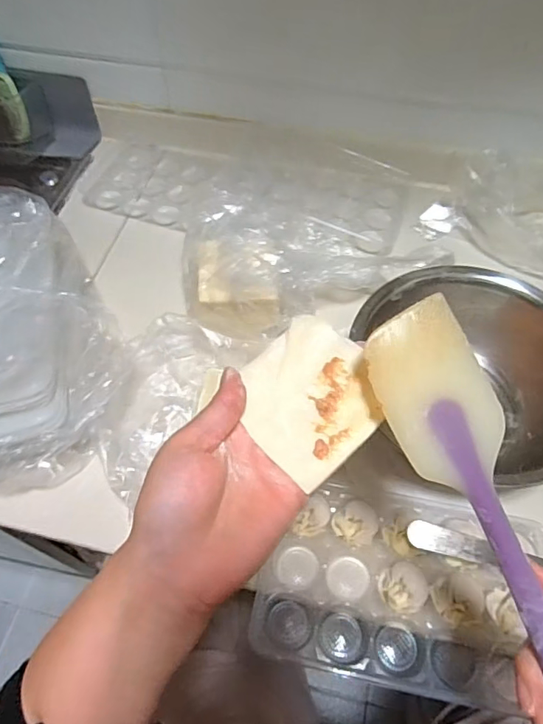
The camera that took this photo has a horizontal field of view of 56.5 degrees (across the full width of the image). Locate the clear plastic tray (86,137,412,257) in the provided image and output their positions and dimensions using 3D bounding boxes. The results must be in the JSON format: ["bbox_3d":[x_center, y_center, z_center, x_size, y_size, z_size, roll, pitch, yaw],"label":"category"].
[{"bbox_3d":[-0.039,-0.217,0.645,0.411,0.044,0.129,12,66,7],"label":"clear plastic tray"}]

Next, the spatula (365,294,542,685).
[{"bbox_3d":[0.115,0.093,0.248,0.051,0.011,0.250,-23,88,-13],"label":"spatula"}]

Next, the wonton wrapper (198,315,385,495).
[{"bbox_3d":[0.017,0.016,0.277,0.078,0.017,0.082,-38,65,-20],"label":"wonton wrapper"}]

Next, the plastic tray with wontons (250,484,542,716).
[{"bbox_3d":[0.100,0.179,0.405,0.213,0.032,0.139,10,59,6],"label":"plastic tray with wontons"}]

